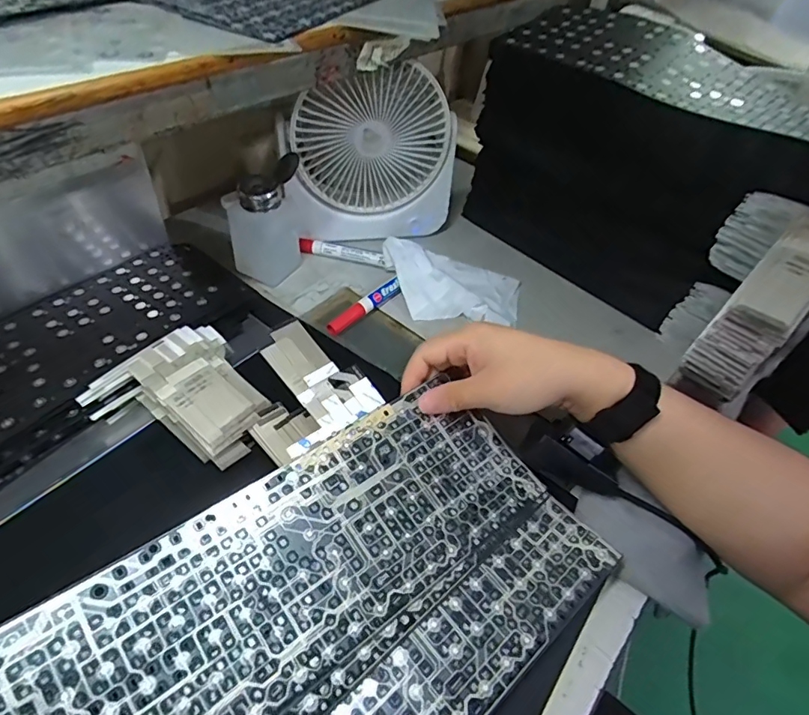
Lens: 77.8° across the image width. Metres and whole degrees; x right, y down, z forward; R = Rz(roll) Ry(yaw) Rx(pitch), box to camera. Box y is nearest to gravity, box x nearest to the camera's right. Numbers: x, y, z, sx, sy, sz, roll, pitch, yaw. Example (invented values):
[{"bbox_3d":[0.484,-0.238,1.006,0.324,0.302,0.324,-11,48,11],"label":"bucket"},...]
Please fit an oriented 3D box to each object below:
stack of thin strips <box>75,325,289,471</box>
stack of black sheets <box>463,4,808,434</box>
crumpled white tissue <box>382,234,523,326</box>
[{"bbox_3d":[-0.169,0.032,0.398,0.122,0.022,0.109,33,52,22],"label":"stack of thin strips"},{"bbox_3d":[0.261,-0.146,0.482,0.122,0.228,0.416,-31,58,-30],"label":"stack of black sheets"},{"bbox_3d":[0.049,-0.078,0.542,0.153,0.034,0.102,8,47,1],"label":"crumpled white tissue"}]

